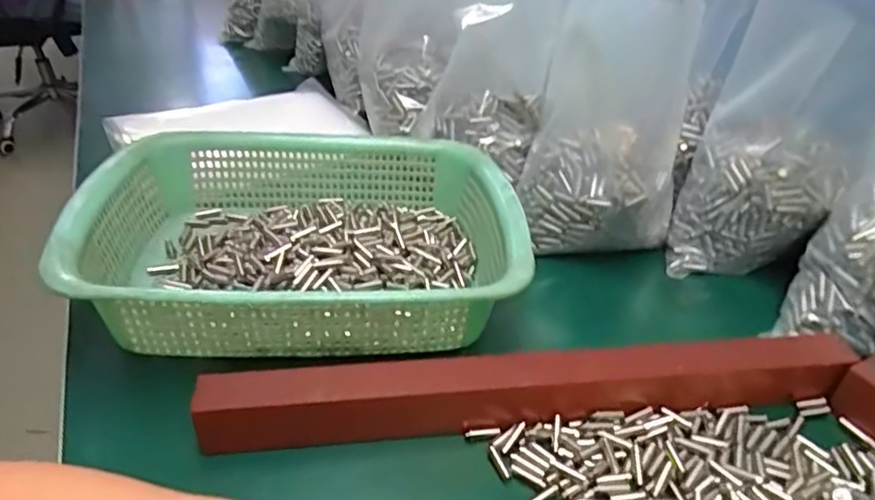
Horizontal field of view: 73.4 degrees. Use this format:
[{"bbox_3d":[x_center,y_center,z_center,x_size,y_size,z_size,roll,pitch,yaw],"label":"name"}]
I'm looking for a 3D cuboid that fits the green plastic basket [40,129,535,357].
[{"bbox_3d":[-0.091,-0.012,0.440,0.294,0.081,0.222,-3,37,-6],"label":"green plastic basket"}]

